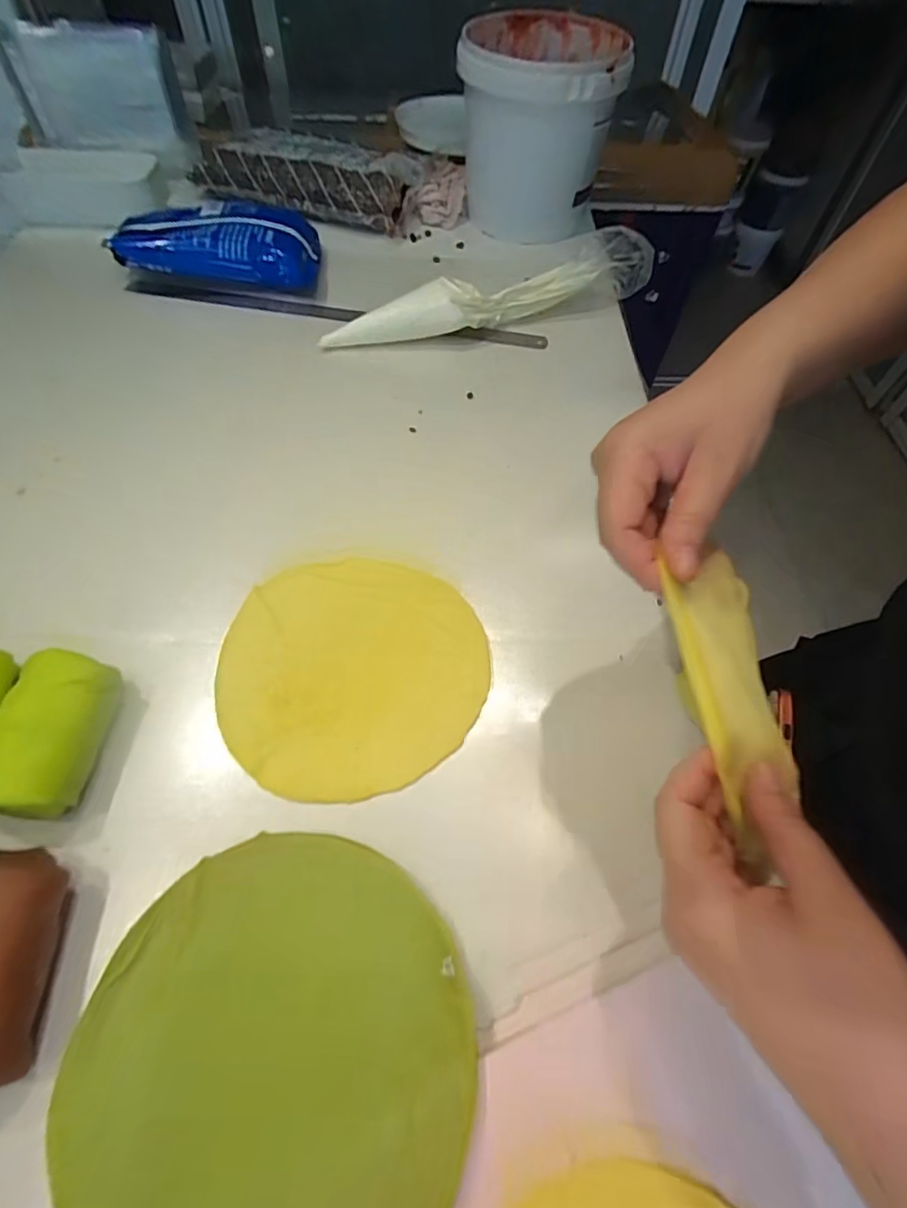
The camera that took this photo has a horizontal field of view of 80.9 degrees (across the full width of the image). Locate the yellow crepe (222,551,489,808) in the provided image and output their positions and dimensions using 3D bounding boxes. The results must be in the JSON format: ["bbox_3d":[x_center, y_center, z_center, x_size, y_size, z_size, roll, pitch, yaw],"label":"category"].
[{"bbox_3d":[-0.074,0.046,0.406,0.195,0.006,0.187,2,58,-3],"label":"yellow crepe"}]

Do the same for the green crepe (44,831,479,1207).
[{"bbox_3d":[-0.093,0.231,0.276,0.200,0.018,0.199,0,50,0],"label":"green crepe"}]

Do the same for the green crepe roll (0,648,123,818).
[{"bbox_3d":[-0.262,0.084,0.345,0.059,0.056,0.100,2,59,-1],"label":"green crepe roll"}]

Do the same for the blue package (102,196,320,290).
[{"bbox_3d":[-0.291,-0.442,0.657,0.240,0.062,0.096,1,59,-2],"label":"blue package"}]

